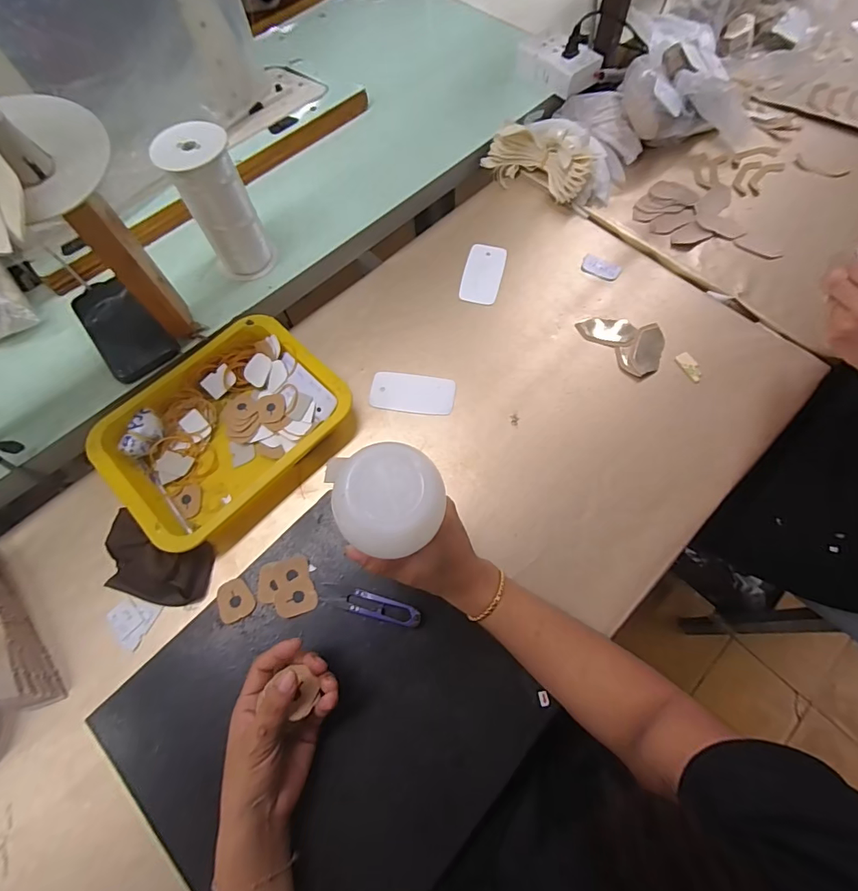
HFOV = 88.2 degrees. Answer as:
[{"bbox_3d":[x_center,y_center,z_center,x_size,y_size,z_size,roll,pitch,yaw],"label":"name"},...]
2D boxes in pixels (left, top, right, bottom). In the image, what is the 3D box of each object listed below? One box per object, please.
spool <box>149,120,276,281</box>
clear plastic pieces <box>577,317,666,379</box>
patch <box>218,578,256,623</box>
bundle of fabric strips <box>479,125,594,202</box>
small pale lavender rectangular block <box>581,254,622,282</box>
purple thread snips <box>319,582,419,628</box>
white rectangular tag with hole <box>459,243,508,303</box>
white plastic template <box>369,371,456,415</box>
[{"bbox_3d":[-0.250,-0.284,0.532,0.077,0.152,0.064,-26,70,-7],"label":"spool"},{"bbox_3d":[0.255,-0.140,0.569,0.077,0.009,0.108,-37,72,-11],"label":"clear plastic pieces"},{"bbox_3d":[-0.191,0.152,0.437,0.032,0.004,0.037,-23,70,-18],"label":"patch"},{"bbox_3d":[0.165,-0.428,0.663,0.157,0.047,0.069,27,73,12],"label":"bundle of fabric strips"},{"bbox_3d":[0.242,-0.248,0.620,0.054,0.006,0.031,20,71,10],"label":"small pale lavender rectangular block"},{"bbox_3d":[-0.057,0.154,0.429,0.099,0.011,0.021,13,70,7],"label":"purple thread snips"},{"bbox_3d":[0.076,-0.242,0.621,0.055,0.004,0.103,12,70,7],"label":"white rectangular tag with hole"},{"bbox_3d":[-0.020,-0.065,0.551,0.103,0.004,0.055,6,65,6],"label":"white plastic template"}]

